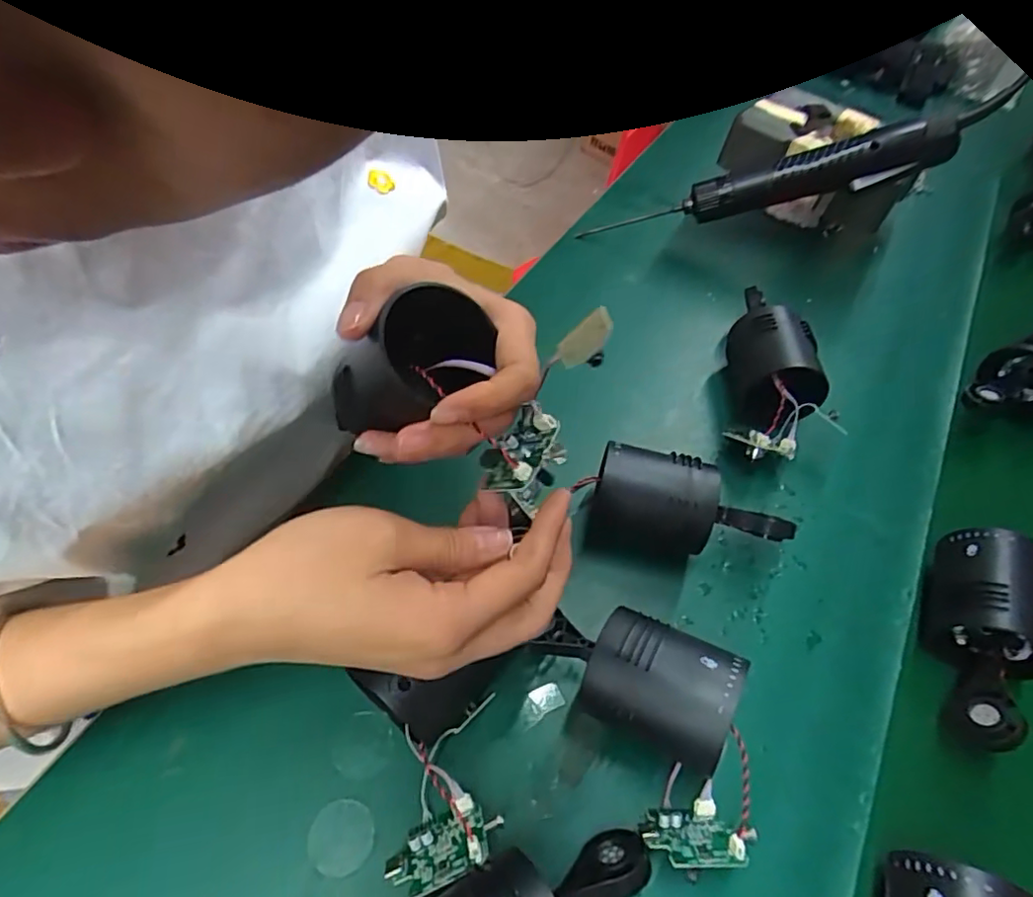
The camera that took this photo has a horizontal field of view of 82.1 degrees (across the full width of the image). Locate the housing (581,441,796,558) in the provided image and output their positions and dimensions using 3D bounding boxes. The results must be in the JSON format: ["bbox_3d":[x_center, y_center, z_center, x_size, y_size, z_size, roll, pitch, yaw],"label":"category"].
[{"bbox_3d":[0.101,0.038,0.349,0.113,0.058,0.052,10,52,5],"label":"housing"}]

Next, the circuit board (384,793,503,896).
[{"bbox_3d":[-0.031,0.171,0.255,0.049,0.008,0.033,-22,15,-4],"label":"circuit board"}]

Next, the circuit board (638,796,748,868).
[{"bbox_3d":[0.077,0.171,0.263,0.038,0.035,0.008,-2,98,-10],"label":"circuit board"}]

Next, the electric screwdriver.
[{"bbox_3d":[0.205,-0.221,0.504,0.287,0.033,0.027,-9,51,18],"label":"electric screwdriver"}]

